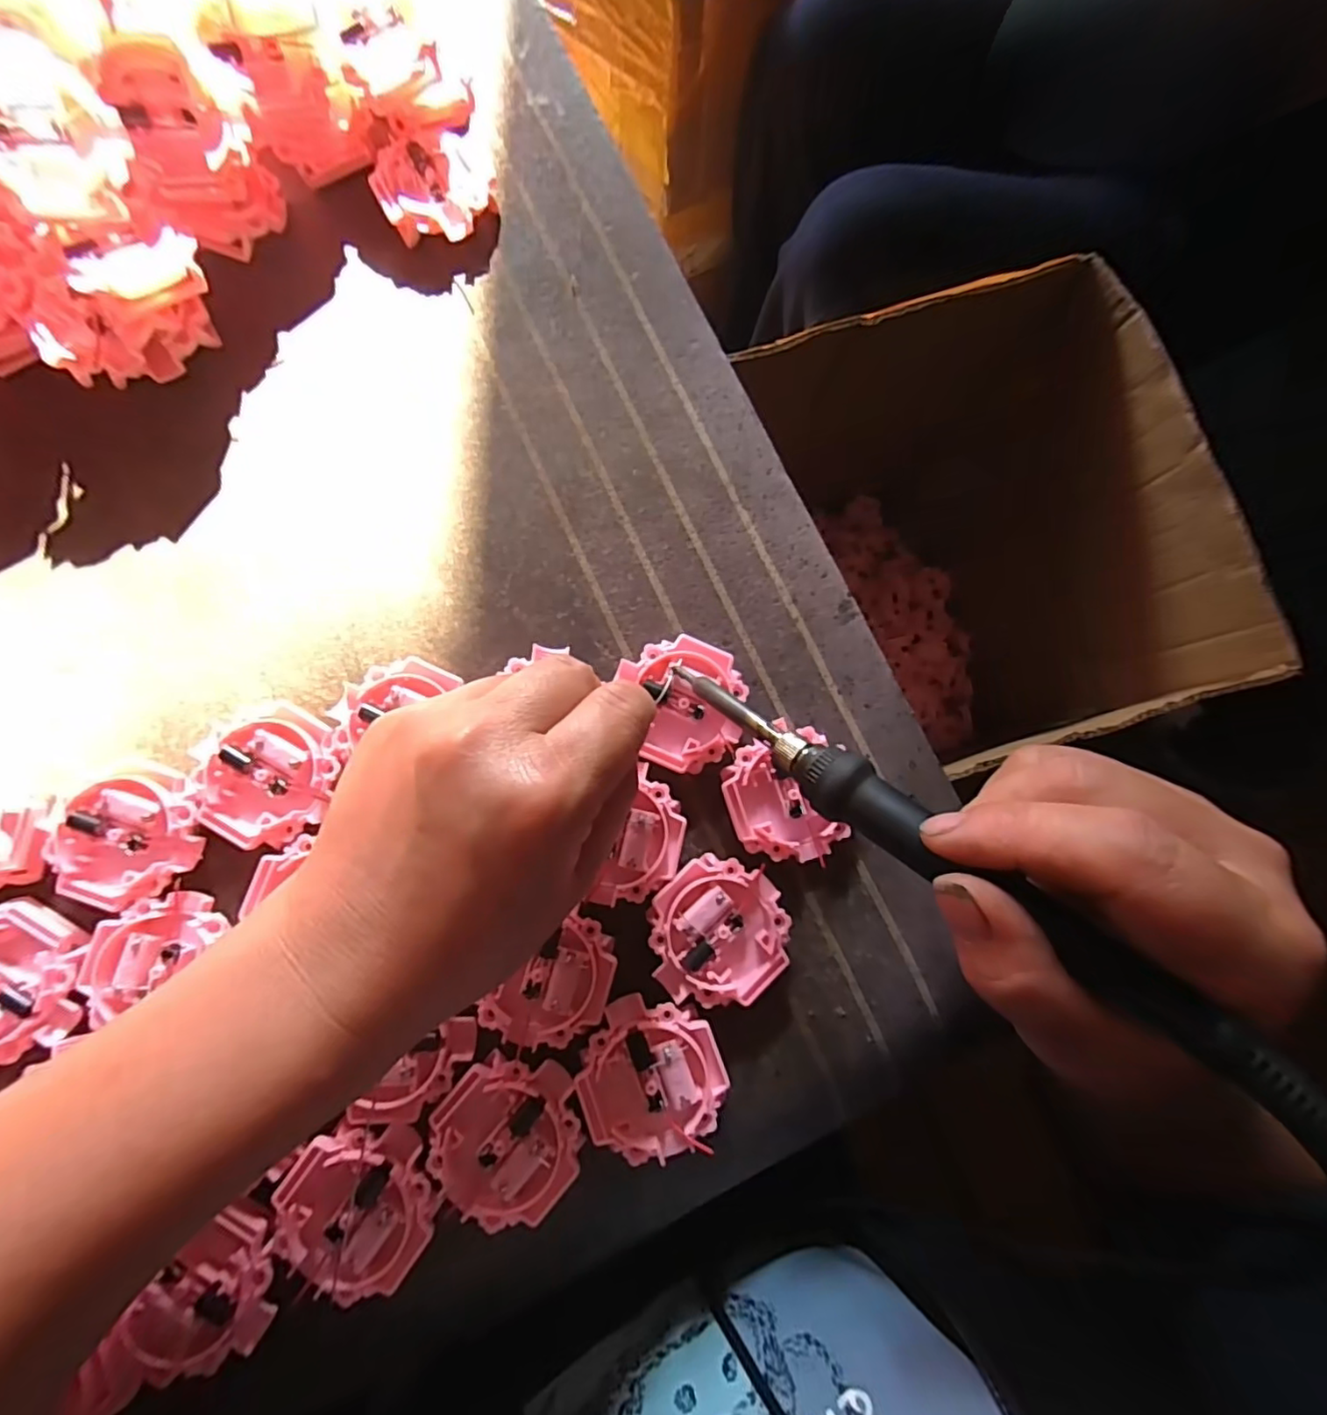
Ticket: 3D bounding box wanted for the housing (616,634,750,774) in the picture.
[{"bbox_3d":[0.010,-0.002,0.254,0.045,0.015,0.052,-14,82,-4],"label":"housing"}]

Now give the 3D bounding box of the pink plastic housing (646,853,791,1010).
[{"bbox_3d":[0.021,0.087,0.238,0.054,0.015,0.051,0,81,-2],"label":"pink plastic housing"}]

